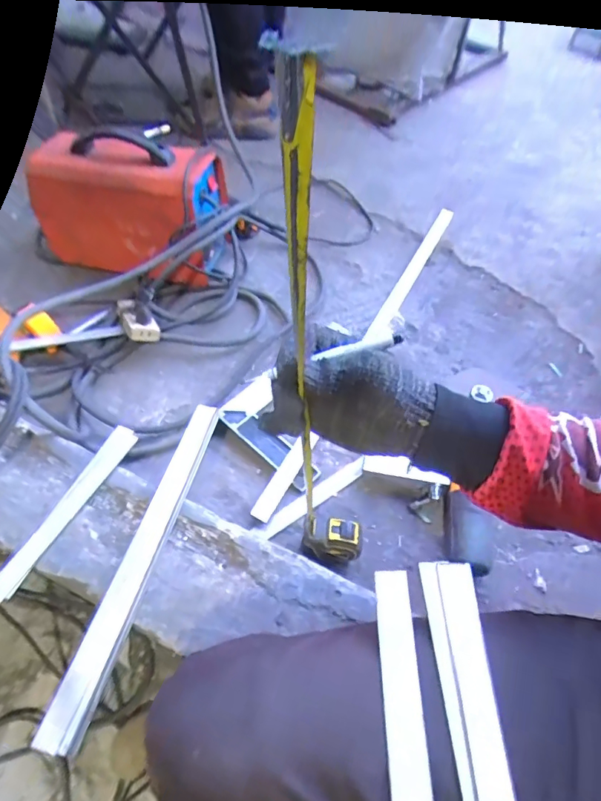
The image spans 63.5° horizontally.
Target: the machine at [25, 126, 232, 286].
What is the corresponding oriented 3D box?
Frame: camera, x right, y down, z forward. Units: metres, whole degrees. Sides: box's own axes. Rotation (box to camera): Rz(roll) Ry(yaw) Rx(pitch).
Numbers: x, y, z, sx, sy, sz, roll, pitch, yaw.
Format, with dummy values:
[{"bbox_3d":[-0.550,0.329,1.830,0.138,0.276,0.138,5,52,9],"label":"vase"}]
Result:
[{"bbox_3d":[-0.303,-0.356,0.886,0.316,0.218,0.168,12,58,10],"label":"machine"}]

